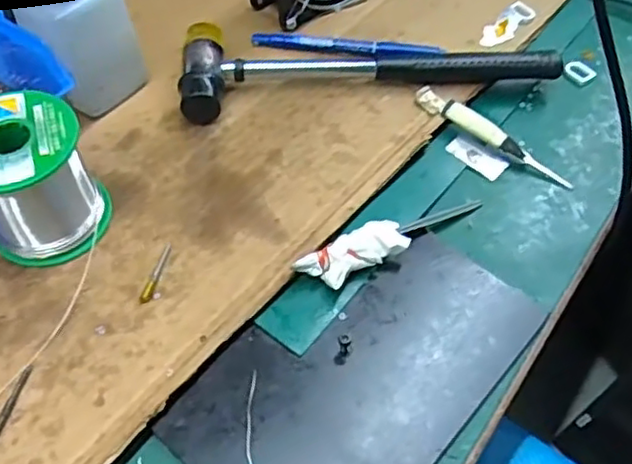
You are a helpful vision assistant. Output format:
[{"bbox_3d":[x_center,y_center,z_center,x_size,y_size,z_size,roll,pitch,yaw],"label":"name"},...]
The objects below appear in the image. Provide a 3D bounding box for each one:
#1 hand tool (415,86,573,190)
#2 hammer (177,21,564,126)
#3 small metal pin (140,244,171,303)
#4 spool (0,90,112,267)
[{"bbox_3d":[0.117,-0.063,0.435,0.117,0.017,0.017,32,61,18],"label":"hand tool"},{"bbox_3d":[0.037,-0.117,0.456,0.257,0.026,0.071,-5,57,-6],"label":"hammer"},{"bbox_3d":[-0.089,0.022,0.365,0.006,0.004,0.039,11,57,5],"label":"small metal pin"},{"bbox_3d":[-0.156,-0.028,0.359,0.065,0.070,0.063,1,56,-2],"label":"spool"}]

